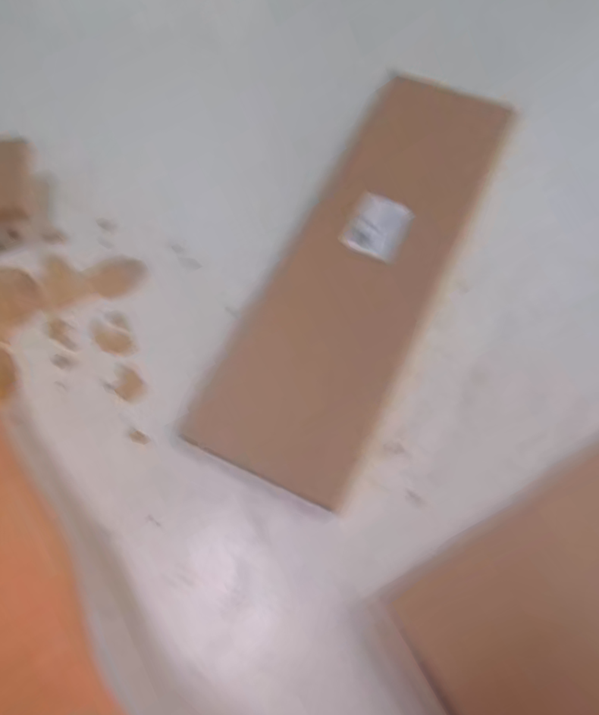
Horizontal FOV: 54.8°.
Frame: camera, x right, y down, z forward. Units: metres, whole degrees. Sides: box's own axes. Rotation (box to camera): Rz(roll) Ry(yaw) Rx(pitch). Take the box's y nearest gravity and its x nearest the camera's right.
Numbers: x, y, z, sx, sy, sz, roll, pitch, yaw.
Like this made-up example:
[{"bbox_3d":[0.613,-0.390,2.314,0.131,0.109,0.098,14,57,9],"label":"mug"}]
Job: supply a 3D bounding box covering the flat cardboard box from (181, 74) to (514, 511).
[{"bbox_3d":[0.054,-0.083,0.503,0.133,0.012,0.384,25,77,6],"label":"flat cardboard box"}]

